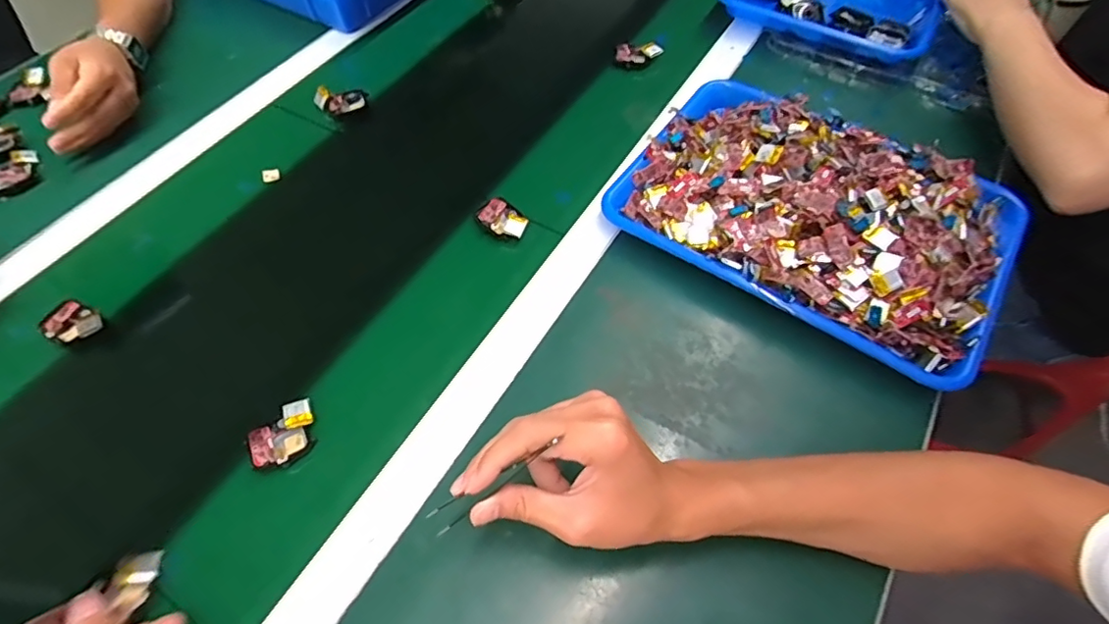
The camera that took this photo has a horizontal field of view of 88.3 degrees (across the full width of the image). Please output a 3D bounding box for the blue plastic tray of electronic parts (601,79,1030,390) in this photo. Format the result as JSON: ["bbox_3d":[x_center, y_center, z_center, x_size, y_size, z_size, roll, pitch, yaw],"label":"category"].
[{"bbox_3d":[0.238,-0.099,0.522,0.333,0.068,0.238,32,61,20],"label":"blue plastic tray of electronic parts"}]

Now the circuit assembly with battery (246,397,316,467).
[{"bbox_3d":[-0.204,0.094,0.435,0.037,0.016,0.053,39,64,23],"label":"circuit assembly with battery"}]

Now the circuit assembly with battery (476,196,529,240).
[{"bbox_3d":[-0.049,-0.088,0.553,0.035,0.014,0.052,-34,62,-21],"label":"circuit assembly with battery"}]

